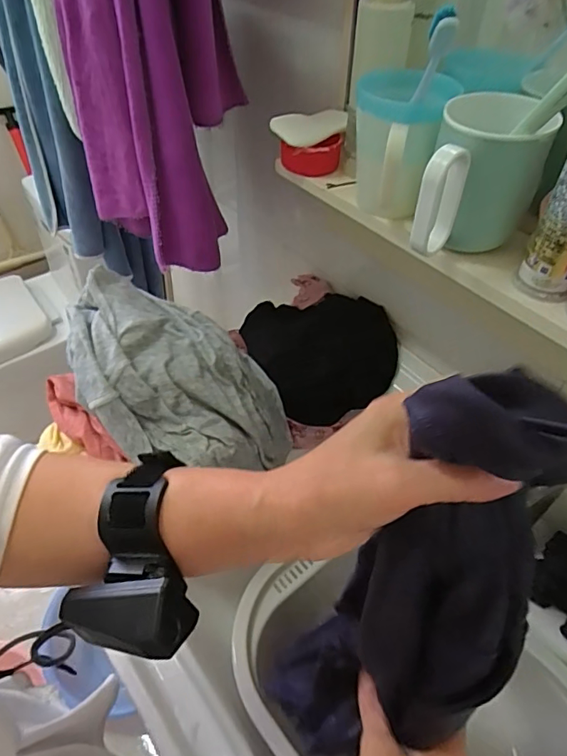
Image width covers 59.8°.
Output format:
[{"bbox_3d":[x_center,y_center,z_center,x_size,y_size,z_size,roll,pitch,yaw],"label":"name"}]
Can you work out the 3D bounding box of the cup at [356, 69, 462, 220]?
[{"bbox_3d":[0.097,-0.195,0.421,0.076,0.109,0.086,8,47,7],"label":"cup"}]

